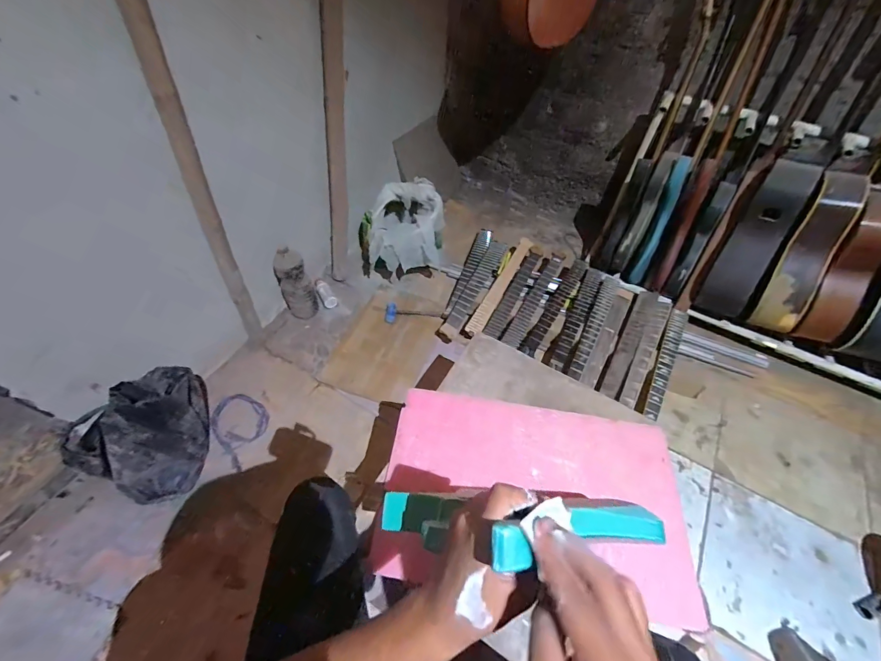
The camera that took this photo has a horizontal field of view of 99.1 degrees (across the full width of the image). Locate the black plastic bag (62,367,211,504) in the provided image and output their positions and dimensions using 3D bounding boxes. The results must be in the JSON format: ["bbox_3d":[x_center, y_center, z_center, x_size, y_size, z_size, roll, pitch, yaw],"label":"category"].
[{"bbox_3d":[-0.721,0.267,0.985,0.116,0.329,0.302,10,53,6],"label":"black plastic bag"}]

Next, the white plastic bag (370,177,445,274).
[{"bbox_3d":[-0.122,-0.382,1.416,0.256,0.231,0.259,5,53,2],"label":"white plastic bag"}]

